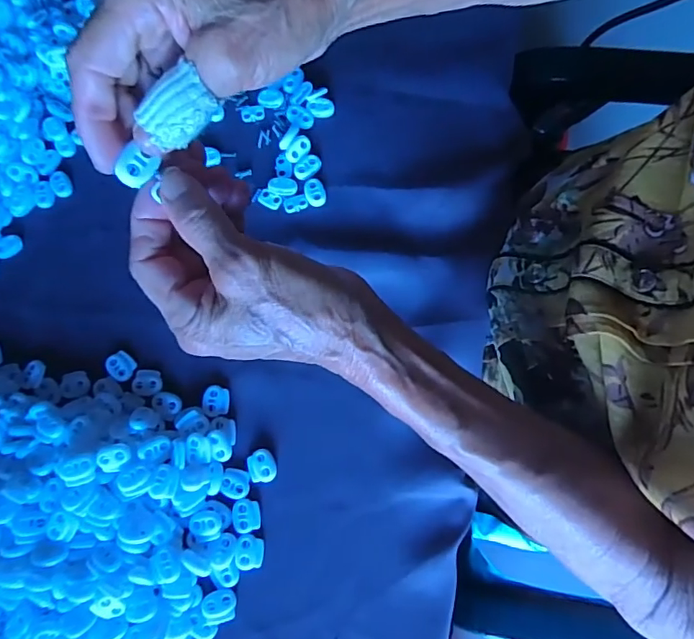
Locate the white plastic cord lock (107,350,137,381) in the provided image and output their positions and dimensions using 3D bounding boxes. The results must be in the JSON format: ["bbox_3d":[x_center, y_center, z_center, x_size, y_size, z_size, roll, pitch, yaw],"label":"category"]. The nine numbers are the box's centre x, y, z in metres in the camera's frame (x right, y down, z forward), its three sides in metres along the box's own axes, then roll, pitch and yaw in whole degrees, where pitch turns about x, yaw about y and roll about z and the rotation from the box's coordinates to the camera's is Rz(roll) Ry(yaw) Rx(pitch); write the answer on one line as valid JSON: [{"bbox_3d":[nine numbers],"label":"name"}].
[{"bbox_3d":[-0.168,0.034,0.382,0.022,0.004,0.018,40,84,10],"label":"white plastic cord lock"}]

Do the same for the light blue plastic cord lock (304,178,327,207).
[{"bbox_3d":[-0.025,-0.098,0.398,0.015,0.004,0.023,-11,78,2],"label":"light blue plastic cord lock"}]

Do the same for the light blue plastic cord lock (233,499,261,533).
[{"bbox_3d":[-0.068,0.132,0.349,0.018,0.004,0.021,-8,78,2],"label":"light blue plastic cord lock"}]

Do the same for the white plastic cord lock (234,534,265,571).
[{"bbox_3d":[-0.065,0.155,0.345,0.018,0.005,0.021,5,79,5],"label":"white plastic cord lock"}]

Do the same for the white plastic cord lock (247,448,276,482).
[{"bbox_3d":[-0.059,0.101,0.358,0.019,0.005,0.022,-17,78,1],"label":"white plastic cord lock"}]

